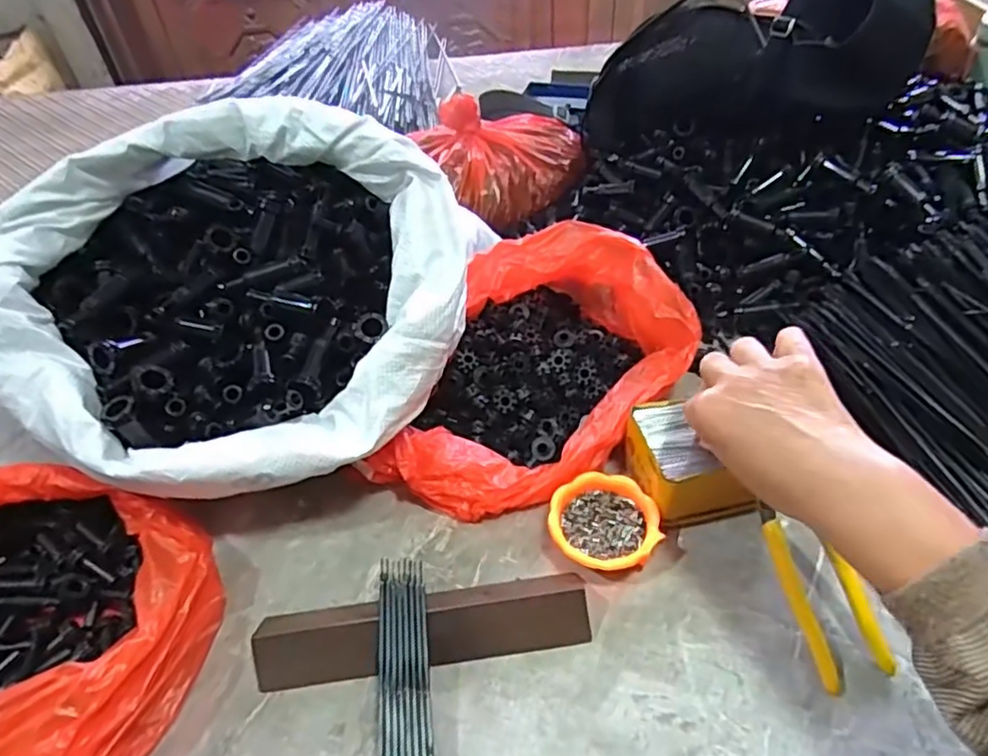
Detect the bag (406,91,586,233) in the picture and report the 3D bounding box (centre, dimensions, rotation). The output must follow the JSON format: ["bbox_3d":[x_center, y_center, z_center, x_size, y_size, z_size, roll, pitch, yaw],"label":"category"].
[{"bbox_3d":[0.014,-0.265,0.756,0.175,0.088,0.151,-27,50,-20],"label":"bag"}]

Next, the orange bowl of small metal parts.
[{"bbox_3d":[0.079,0.107,0.463,0.075,0.025,0.074,-3,46,3],"label":"orange bowl of small metal parts"}]

